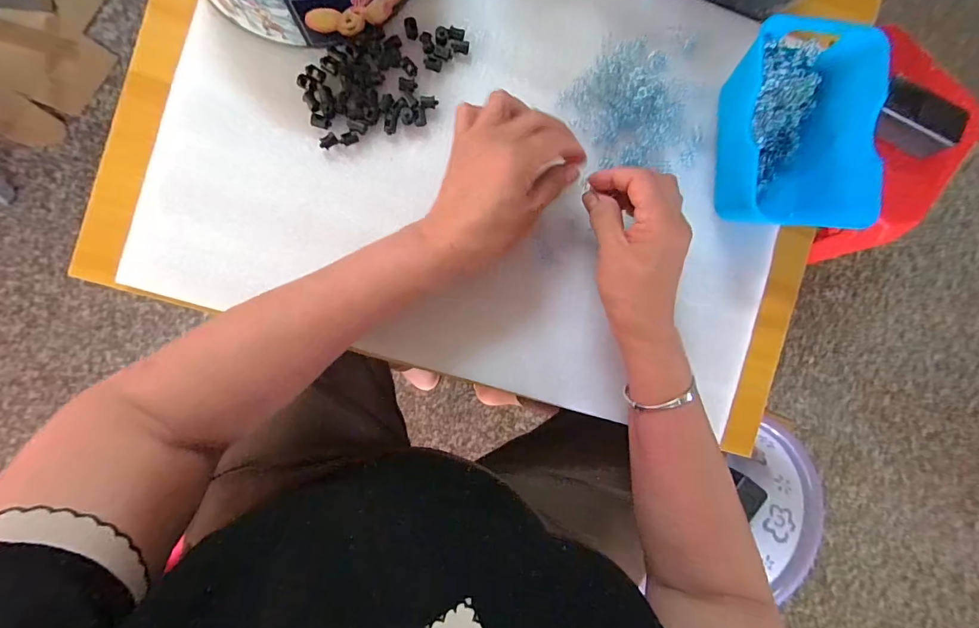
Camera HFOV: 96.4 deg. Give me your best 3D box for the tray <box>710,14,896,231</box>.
[{"bbox_3d":[0.242,-0.146,0.352,0.097,0.065,0.152,0,94,-6],"label":"tray"}]

